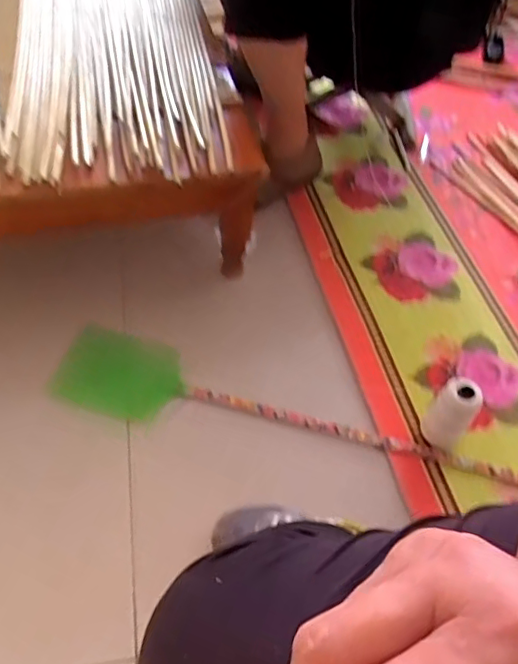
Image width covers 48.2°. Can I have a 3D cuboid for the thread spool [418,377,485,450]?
[{"bbox_3d":[0.260,0.112,0.786,0.051,0.120,0.041,29,56,16],"label":"thread spool"}]

